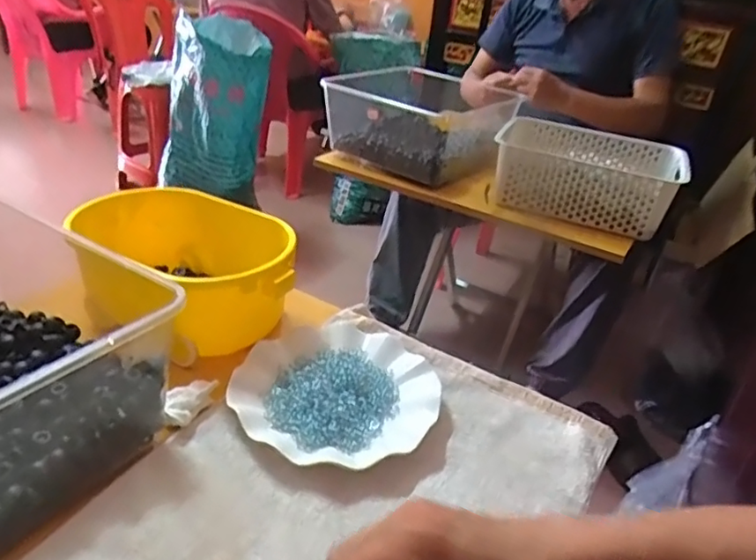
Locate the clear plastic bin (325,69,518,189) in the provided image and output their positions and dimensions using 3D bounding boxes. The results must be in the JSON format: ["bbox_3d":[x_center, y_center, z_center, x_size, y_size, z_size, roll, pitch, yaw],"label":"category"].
[{"bbox_3d":[0.074,-0.322,1.213,0.256,0.163,0.353,26,35,31],"label":"clear plastic bin"}]

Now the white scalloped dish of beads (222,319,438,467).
[{"bbox_3d":[-0.037,0.101,0.547,0.171,0.029,0.190,20,32,22],"label":"white scalloped dish of beads"}]

